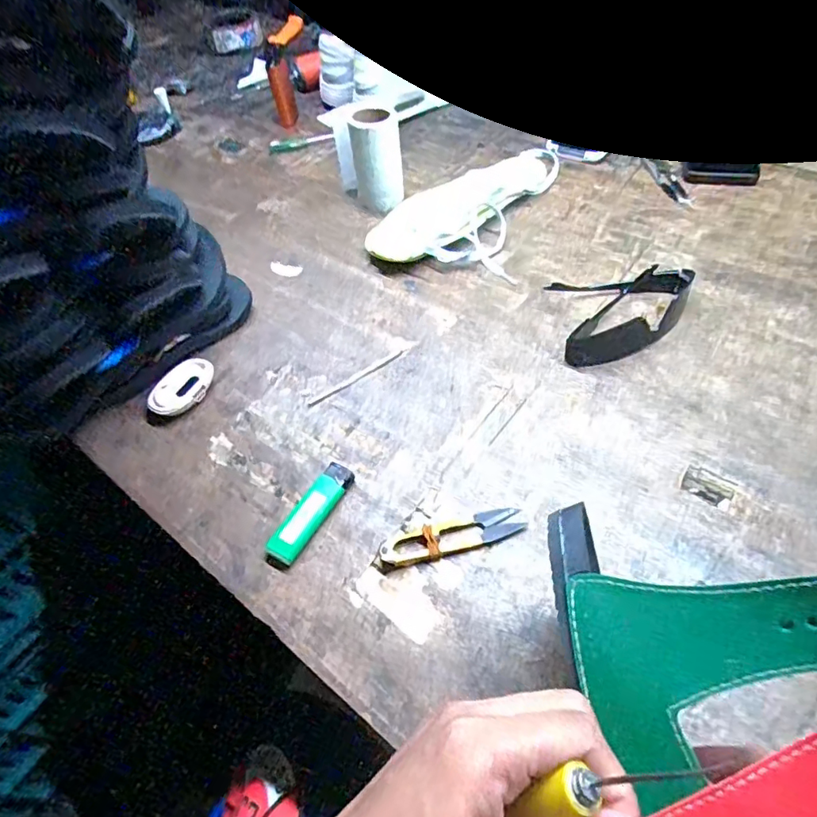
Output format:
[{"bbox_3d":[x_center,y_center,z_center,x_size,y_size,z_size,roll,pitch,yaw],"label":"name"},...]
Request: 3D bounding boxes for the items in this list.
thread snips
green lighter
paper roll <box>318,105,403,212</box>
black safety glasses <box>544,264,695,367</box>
[{"bbox_3d":[0.030,0.088,0.364,0.100,0.012,0.024,-14,52,-5],"label":"thread snips"},{"bbox_3d":[-0.072,0.077,0.385,0.024,0.011,0.084,23,58,22],"label":"green lighter"},{"bbox_3d":[-0.051,-0.297,0.623,0.084,0.103,0.051,33,63,27],"label":"paper roll"},{"bbox_3d":[0.196,-0.088,0.475,0.125,0.029,0.099,-6,52,1],"label":"black safety glasses"}]

